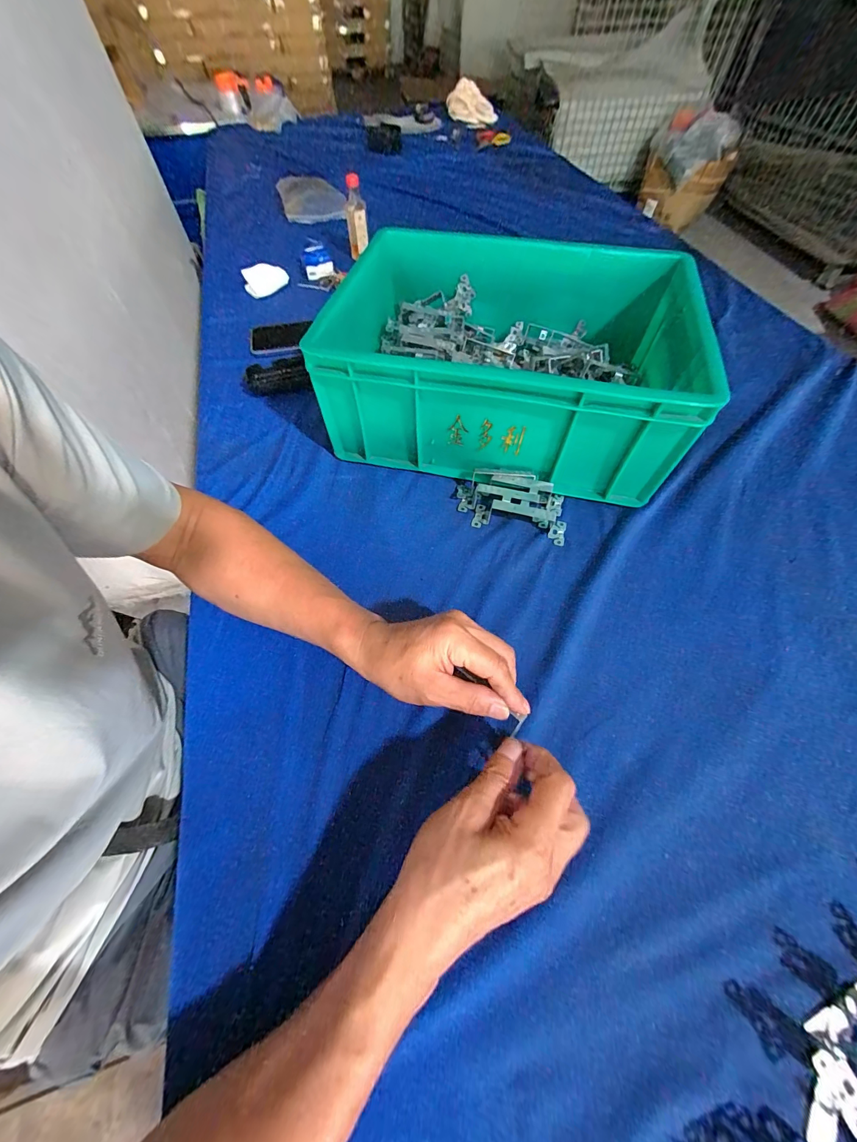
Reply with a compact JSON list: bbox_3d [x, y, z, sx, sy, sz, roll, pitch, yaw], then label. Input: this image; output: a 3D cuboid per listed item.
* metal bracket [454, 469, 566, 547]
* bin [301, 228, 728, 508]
[{"bbox_3d":[0.097,-0.082,0.442,0.133,0.035,0.069,13,59,10],"label":"metal bracket"},{"bbox_3d":[0.102,-0.266,0.485,0.398,0.156,0.306,10,59,9],"label":"bin"}]

